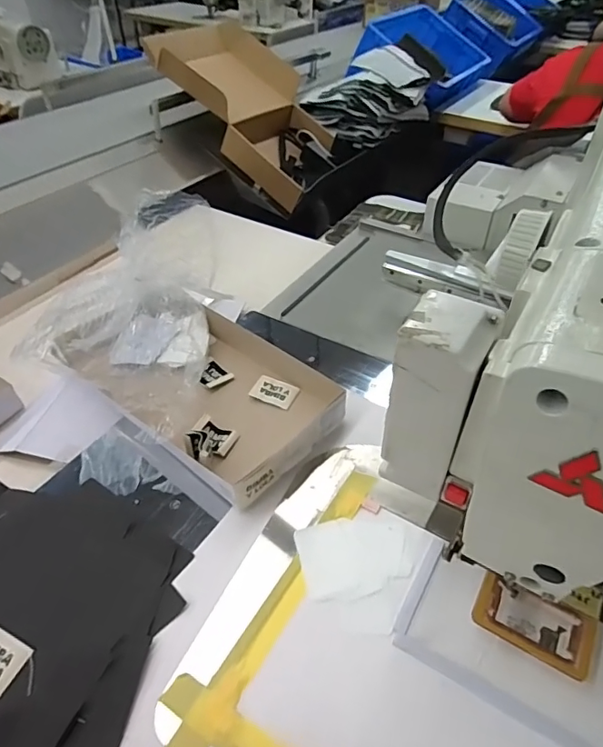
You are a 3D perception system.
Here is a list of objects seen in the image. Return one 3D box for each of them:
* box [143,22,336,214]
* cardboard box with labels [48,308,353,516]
[{"bbox_3d":[-0.143,-0.743,1.439,0.575,0.133,0.334,46,59,-2],"label":"box"},{"bbox_3d":[-0.090,0.014,0.544,0.255,0.050,0.194,33,52,29],"label":"cardboard box with labels"}]

